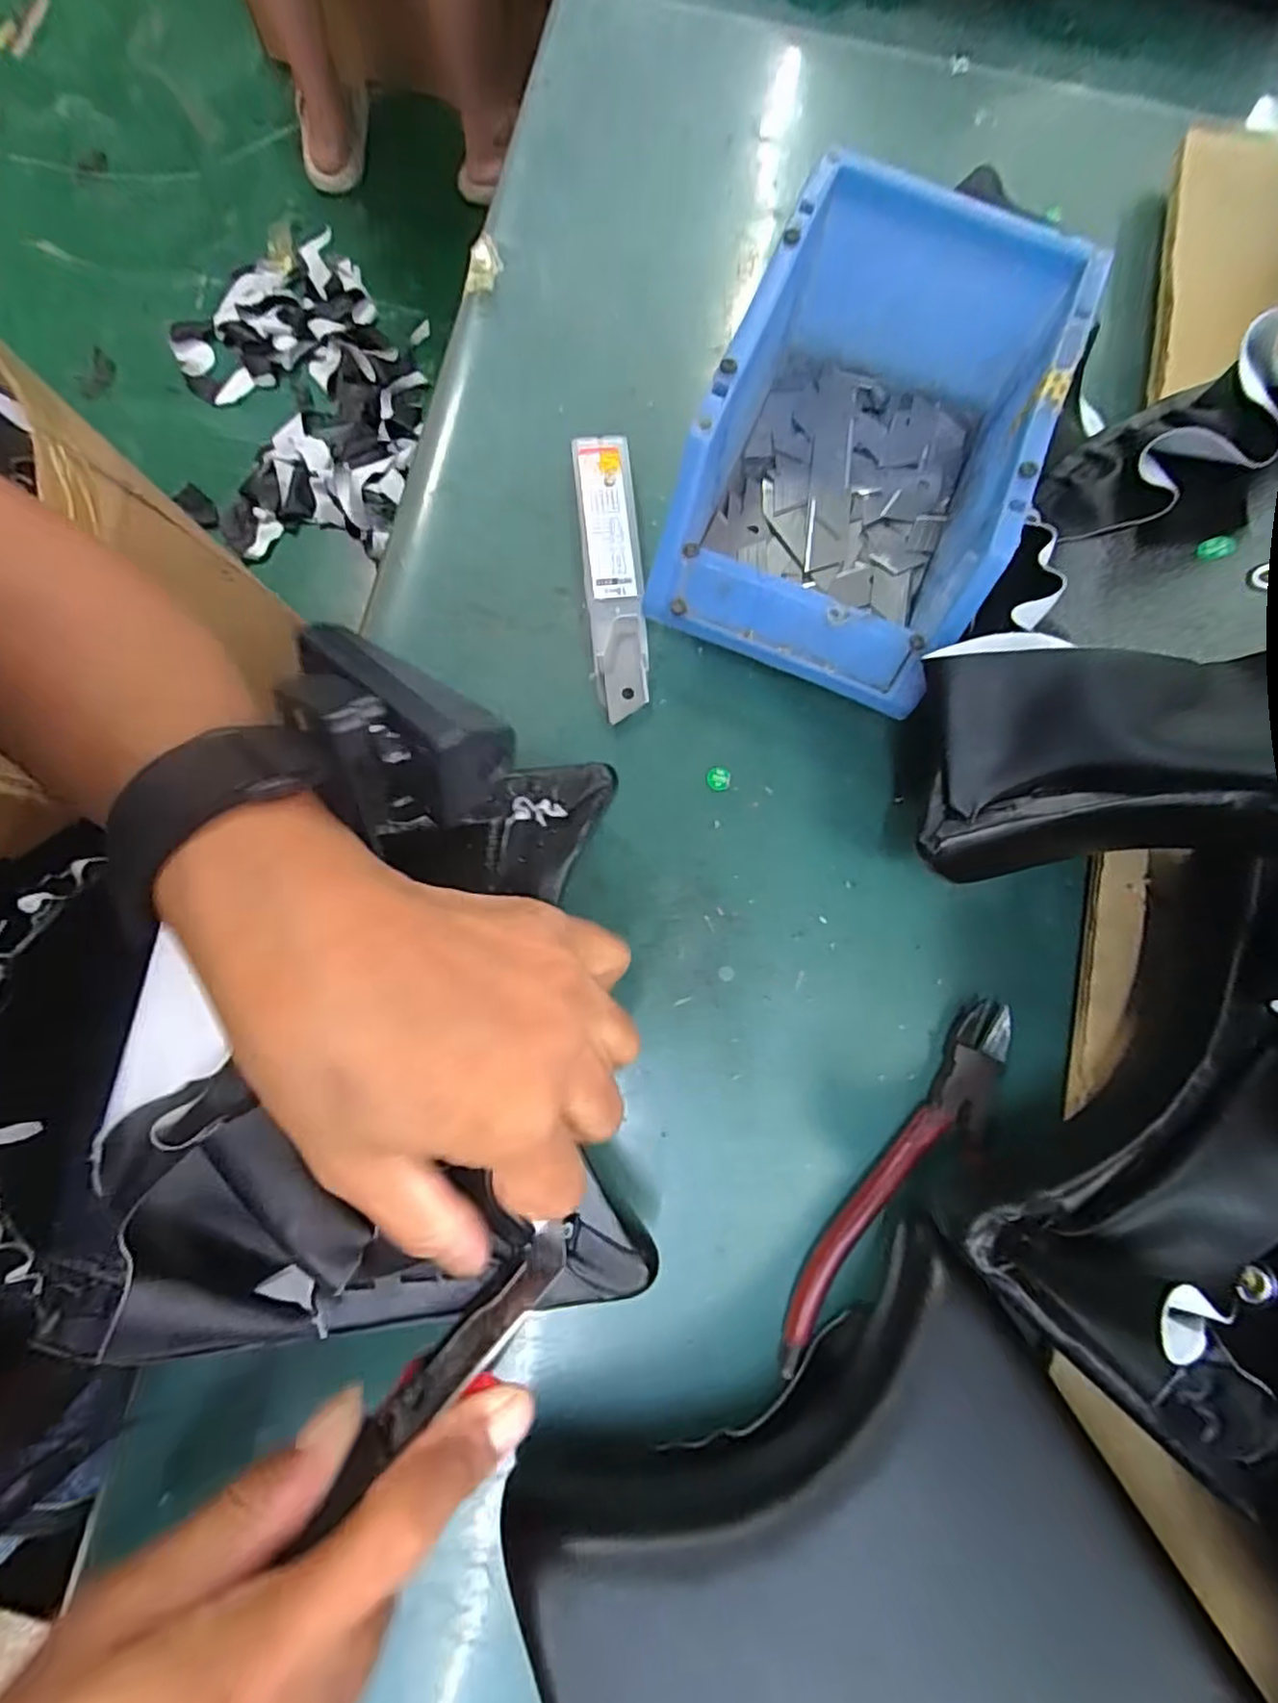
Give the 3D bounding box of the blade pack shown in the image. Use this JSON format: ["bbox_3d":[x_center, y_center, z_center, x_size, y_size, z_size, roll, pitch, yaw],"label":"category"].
[{"bbox_3d":[-0.012,-0.121,0.297,0.025,0.014,0.125,-5,79,-3],"label":"blade pack"}]

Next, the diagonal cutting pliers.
[{"bbox_3d":[0.102,0.126,0.257,0.037,0.009,0.153,36,80,5],"label":"diagonal cutting pliers"}]

